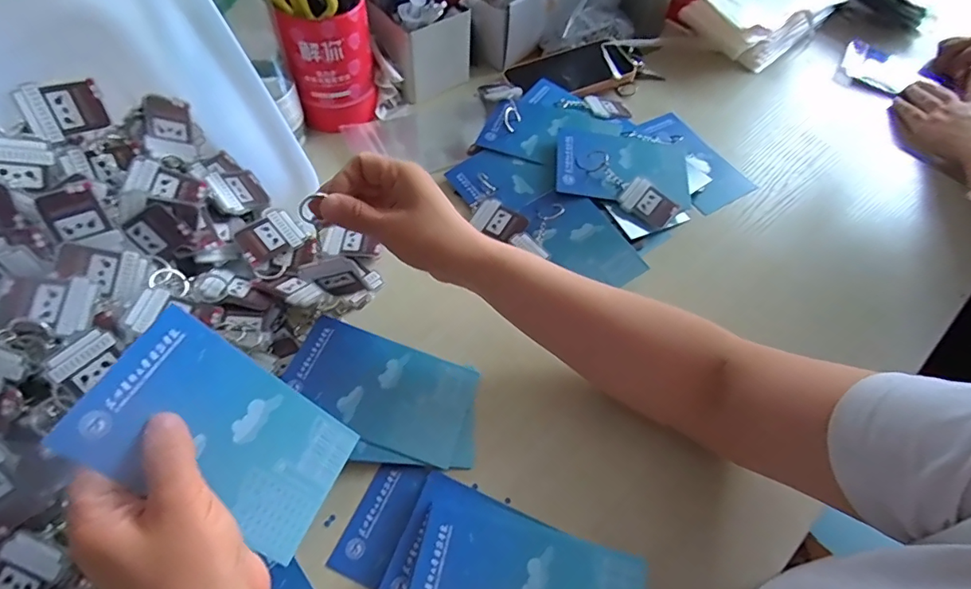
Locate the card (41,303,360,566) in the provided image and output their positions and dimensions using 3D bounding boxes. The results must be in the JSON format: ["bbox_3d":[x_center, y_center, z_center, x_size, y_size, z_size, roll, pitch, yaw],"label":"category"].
[{"bbox_3d":[-0.136,0.077,0.274,0.131,0.004,0.078,47,52,-28],"label":"card"}]

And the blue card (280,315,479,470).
[{"bbox_3d":[-0.074,0.071,0.381,0.143,0.014,0.079,17,59,6],"label":"blue card"}]

